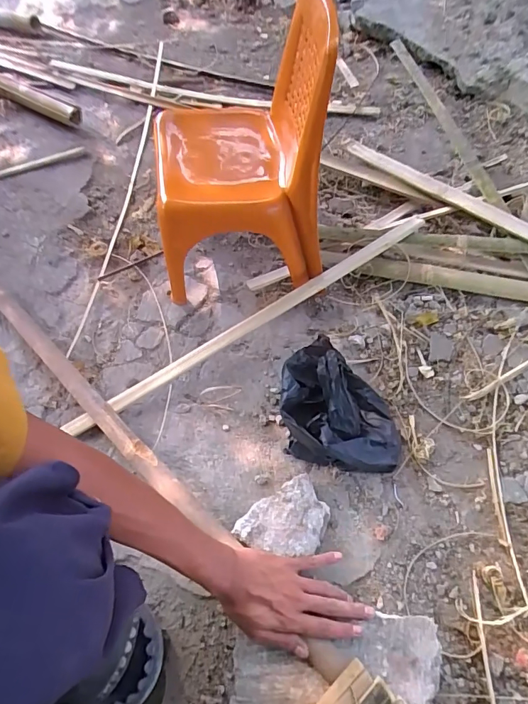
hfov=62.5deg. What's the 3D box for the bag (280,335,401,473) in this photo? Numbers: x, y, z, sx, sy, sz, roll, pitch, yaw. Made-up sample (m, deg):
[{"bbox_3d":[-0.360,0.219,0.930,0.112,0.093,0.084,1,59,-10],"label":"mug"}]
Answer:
[{"bbox_3d":[0.122,0.072,0.689,0.185,0.092,0.214,2,64,4],"label":"bag"}]

